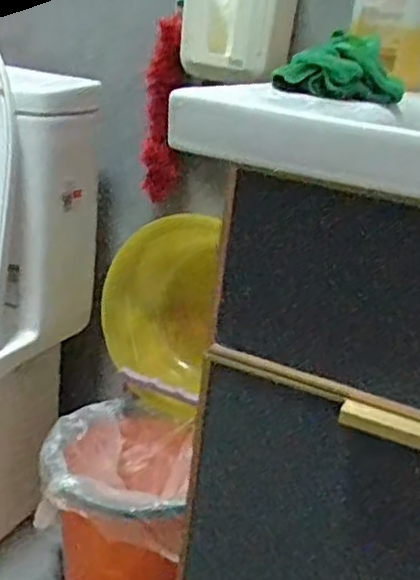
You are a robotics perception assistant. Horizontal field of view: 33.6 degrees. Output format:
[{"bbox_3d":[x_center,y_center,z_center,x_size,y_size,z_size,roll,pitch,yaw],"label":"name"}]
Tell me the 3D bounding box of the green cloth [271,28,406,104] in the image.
[{"bbox_3d":[0.121,-0.209,0.647,0.092,0.054,0.078,-11,30,-35],"label":"green cloth"}]

